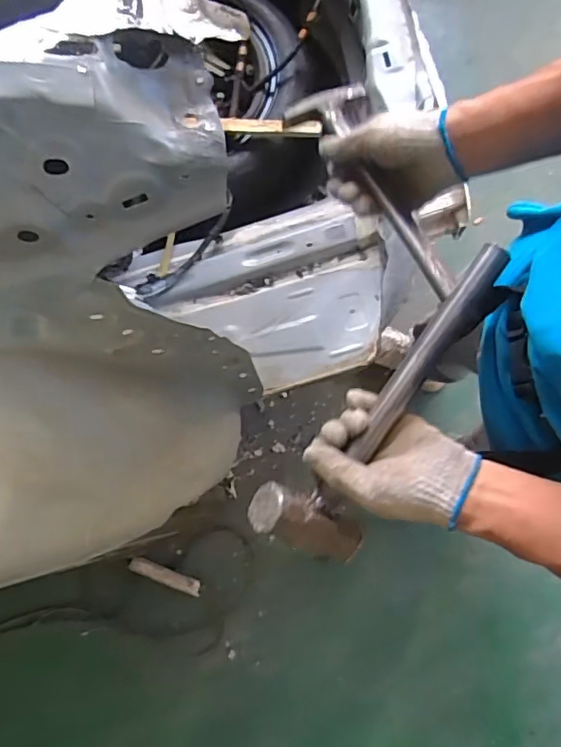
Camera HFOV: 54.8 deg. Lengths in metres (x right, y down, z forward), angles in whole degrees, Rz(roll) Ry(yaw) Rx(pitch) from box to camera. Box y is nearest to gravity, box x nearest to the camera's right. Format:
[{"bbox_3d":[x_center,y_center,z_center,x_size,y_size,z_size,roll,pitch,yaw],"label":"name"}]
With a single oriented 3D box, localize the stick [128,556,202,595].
[{"bbox_3d":[-0.280,0.495,1.323,0.180,0.042,0.033,20,78,5],"label":"stick"}]

